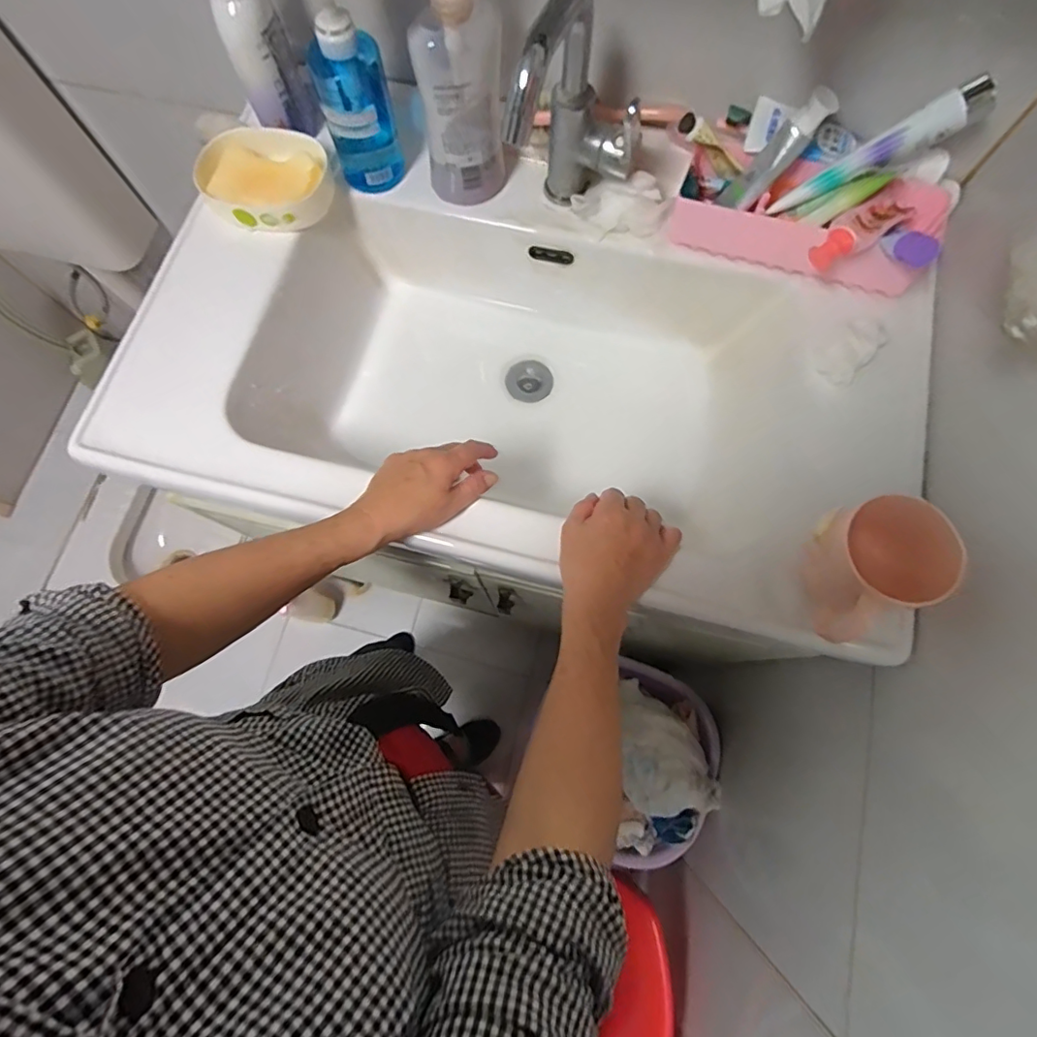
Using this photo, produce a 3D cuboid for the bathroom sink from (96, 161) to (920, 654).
[{"bbox_3d":[-0.008,-0.137,0.614,0.774,0.186,0.398,15,74,5],"label":"bathroom sink"}]

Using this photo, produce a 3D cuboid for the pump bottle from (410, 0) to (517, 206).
[{"bbox_3d":[-0.053,-0.424,0.515,0.084,0.228,0.079,0,74,1],"label":"pump bottle"}]

